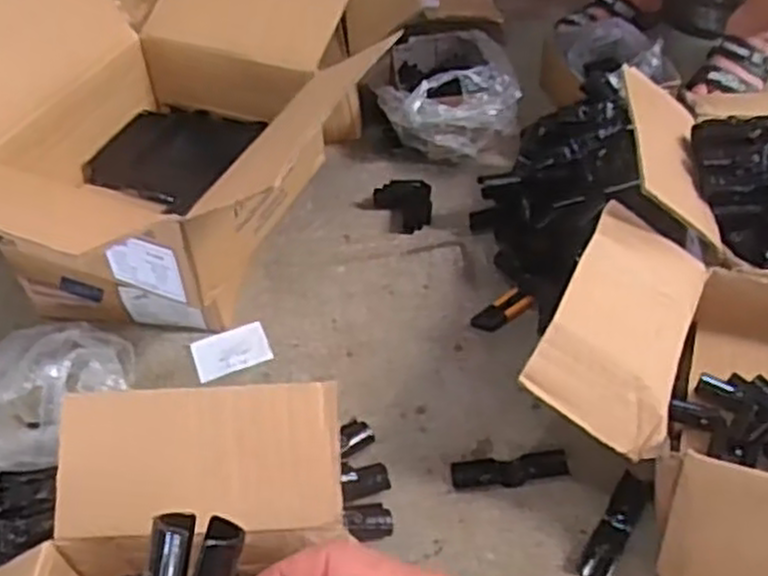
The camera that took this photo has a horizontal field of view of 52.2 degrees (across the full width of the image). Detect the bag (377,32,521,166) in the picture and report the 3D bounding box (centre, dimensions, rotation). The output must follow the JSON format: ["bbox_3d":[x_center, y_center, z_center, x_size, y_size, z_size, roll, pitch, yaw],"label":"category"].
[{"bbox_3d":[0.109,-0.341,1.268,0.209,0.105,0.271,-1,48,5],"label":"bag"}]

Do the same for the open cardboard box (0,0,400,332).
[{"bbox_3d":[-0.279,-0.177,0.979,0.357,0.342,0.526,12,51,16],"label":"open cardboard box"}]

